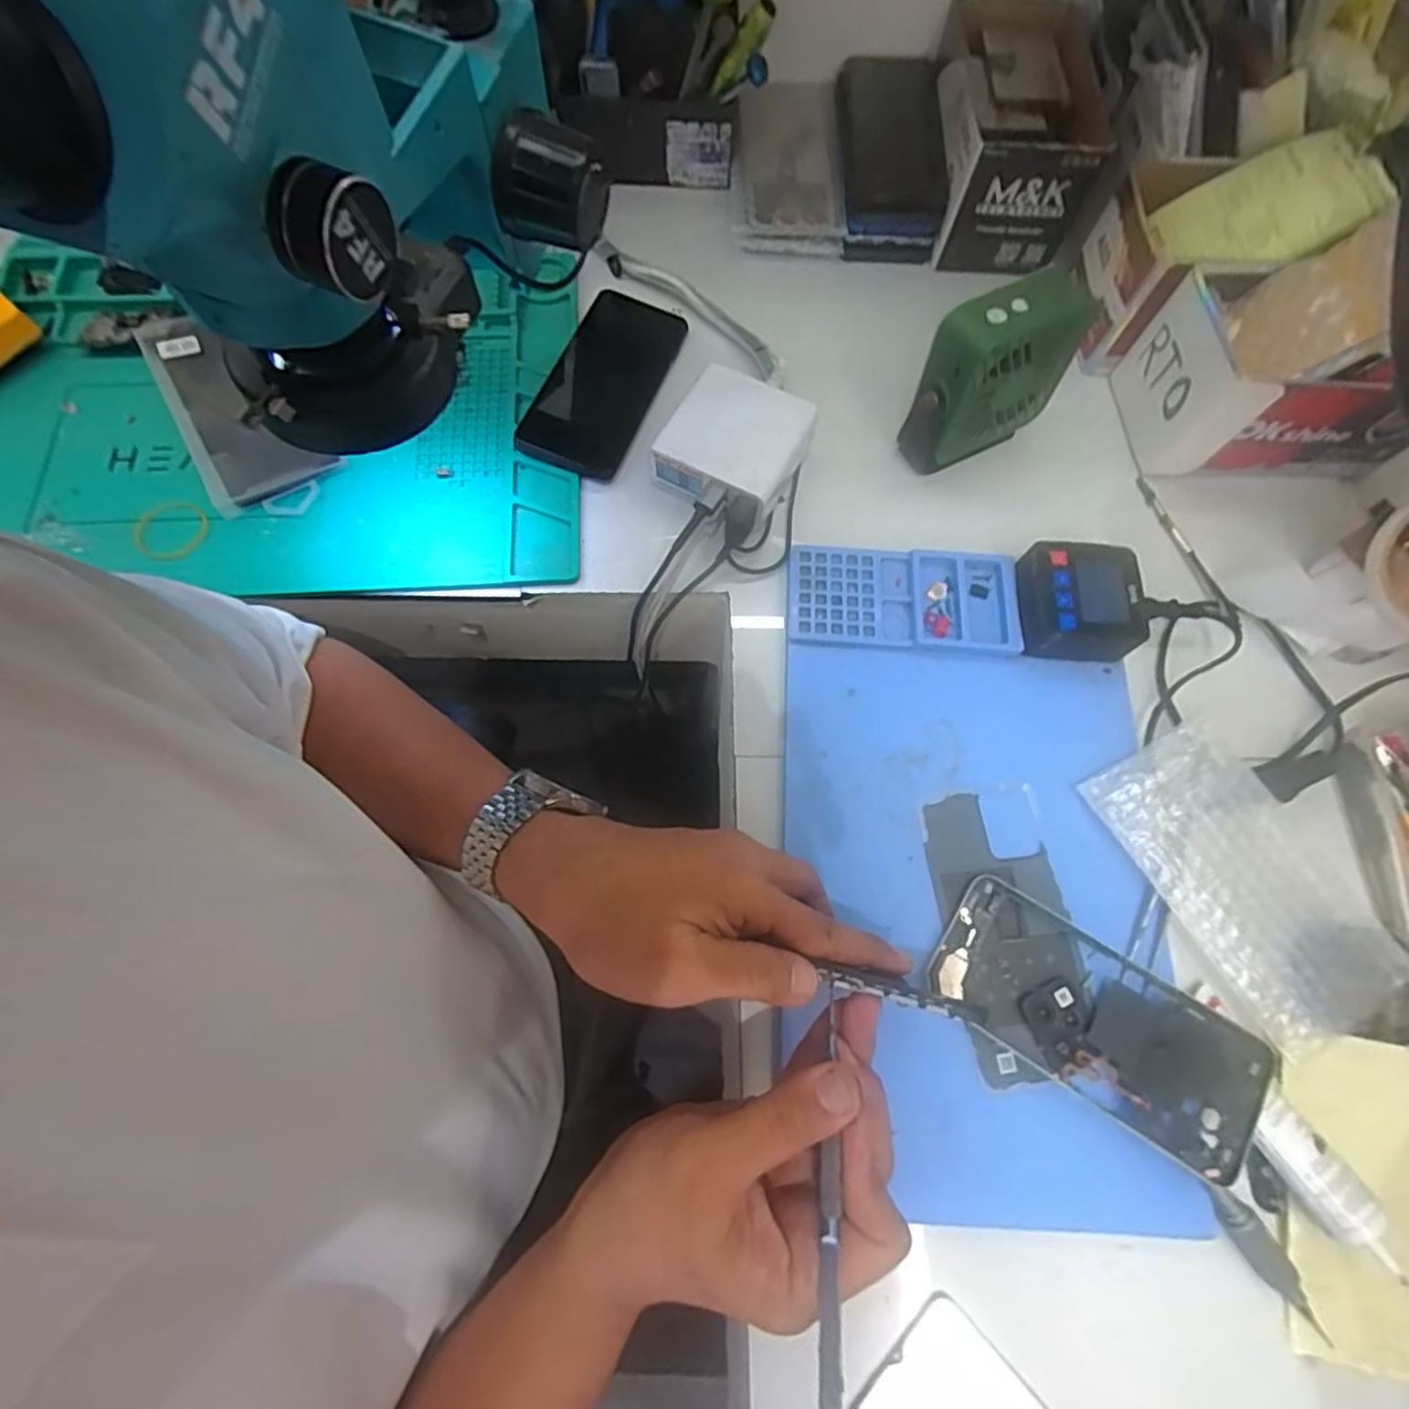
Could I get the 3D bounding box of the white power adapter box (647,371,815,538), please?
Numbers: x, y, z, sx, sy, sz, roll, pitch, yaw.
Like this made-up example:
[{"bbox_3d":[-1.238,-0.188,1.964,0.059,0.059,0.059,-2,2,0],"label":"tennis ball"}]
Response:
[{"bbox_3d":[0.022,-0.175,0.447,0.081,0.034,0.092,31,74,9],"label":"white power adapter box"}]

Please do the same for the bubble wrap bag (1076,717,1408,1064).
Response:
[{"bbox_3d":[0.309,0.100,0.376,0.095,0.023,0.173,-27,74,-9],"label":"bubble wrap bag"}]

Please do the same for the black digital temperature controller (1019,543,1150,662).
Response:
[{"bbox_3d":[0.240,-0.067,0.426,0.074,0.032,0.070,3,72,0],"label":"black digital temperature controller"}]

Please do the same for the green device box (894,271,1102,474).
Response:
[{"bbox_3d":[0.186,-0.214,0.435,0.104,0.107,0.043,-27,75,-9],"label":"green device box"}]

